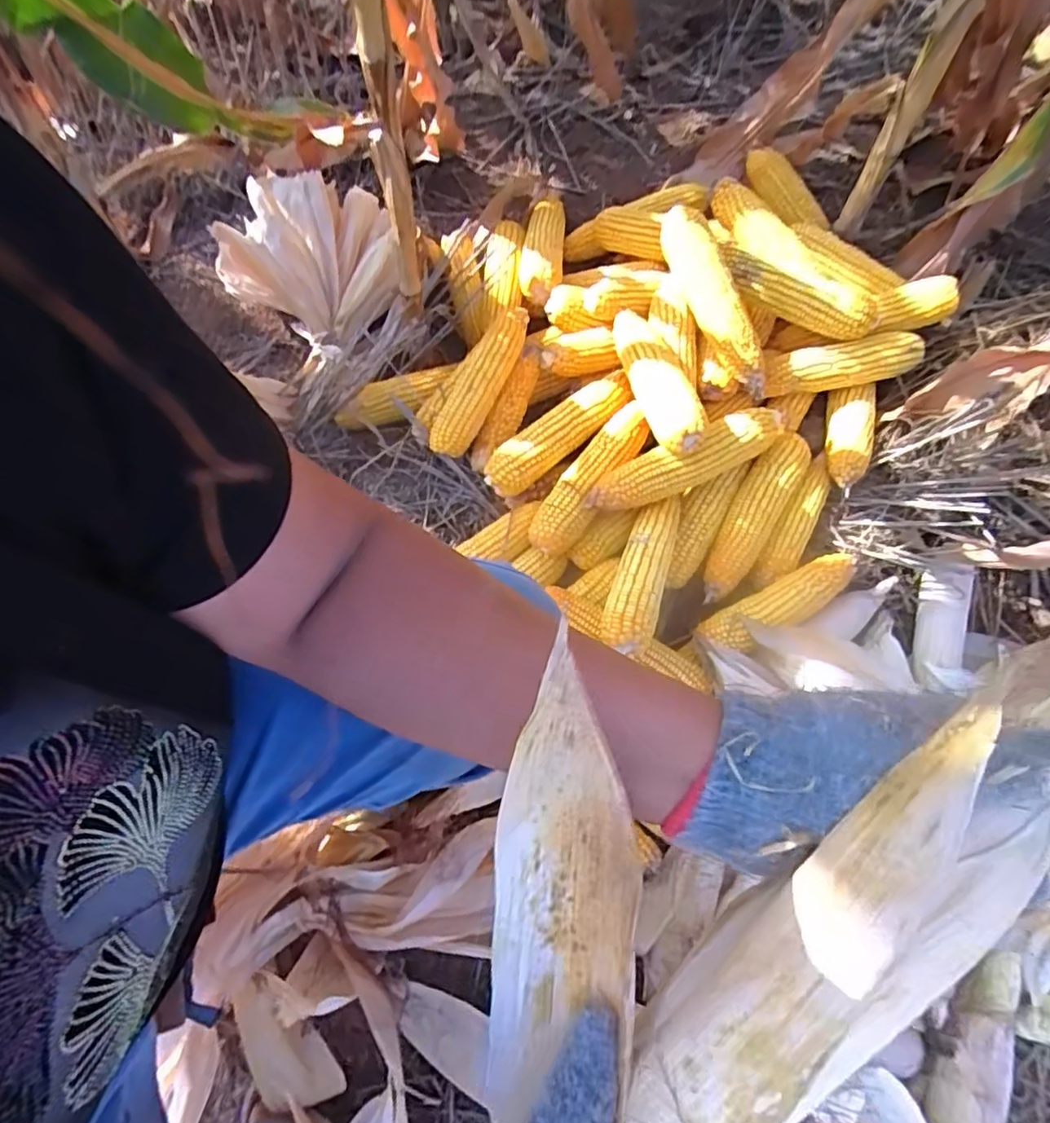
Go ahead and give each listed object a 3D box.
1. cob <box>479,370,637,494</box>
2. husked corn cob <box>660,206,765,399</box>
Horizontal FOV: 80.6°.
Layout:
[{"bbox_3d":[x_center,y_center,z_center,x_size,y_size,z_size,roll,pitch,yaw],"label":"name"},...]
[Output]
[{"bbox_3d":[0.043,-0.163,0.764,0.220,0.044,0.064,-38,70,-5],"label":"cob"},{"bbox_3d":[0.230,-0.321,0.757,0.048,0.057,0.251,-21,81,-12],"label":"husked corn cob"}]

